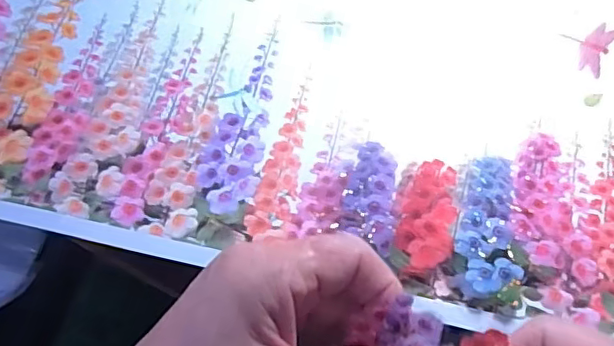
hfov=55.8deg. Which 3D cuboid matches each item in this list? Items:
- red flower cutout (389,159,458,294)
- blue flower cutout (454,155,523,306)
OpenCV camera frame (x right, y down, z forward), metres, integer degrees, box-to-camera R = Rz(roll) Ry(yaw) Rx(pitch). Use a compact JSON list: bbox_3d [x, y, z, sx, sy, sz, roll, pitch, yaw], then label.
[{"bbox_3d":[0.061,0.025,0.299,0.030,0.004,0.067,7,68,6],"label":"red flower cutout"},{"bbox_3d":[0.093,0.028,0.300,0.032,0.008,0.076,4,65,-3],"label":"blue flower cutout"}]

